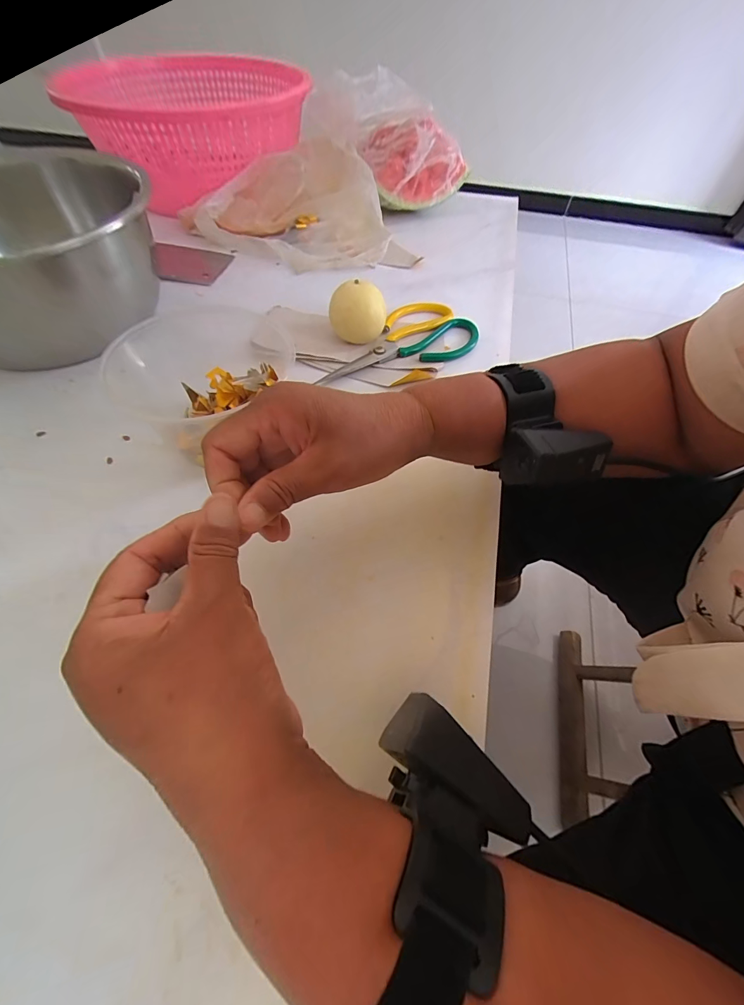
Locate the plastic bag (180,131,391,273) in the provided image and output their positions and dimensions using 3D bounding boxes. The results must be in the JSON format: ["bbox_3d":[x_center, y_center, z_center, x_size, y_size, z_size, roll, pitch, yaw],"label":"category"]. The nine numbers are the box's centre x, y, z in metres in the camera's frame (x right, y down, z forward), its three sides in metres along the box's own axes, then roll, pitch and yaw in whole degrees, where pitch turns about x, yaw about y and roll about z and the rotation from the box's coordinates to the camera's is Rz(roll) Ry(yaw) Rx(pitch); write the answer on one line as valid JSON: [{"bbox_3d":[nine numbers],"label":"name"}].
[{"bbox_3d":[-0.114,-0.388,0.490,0.267,0.102,0.115,6,57,3],"label":"plastic bag"}]

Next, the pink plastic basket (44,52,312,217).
[{"bbox_3d":[-0.252,-0.515,0.521,0.243,0.126,0.331,-33,63,-21],"label":"pink plastic basket"}]

